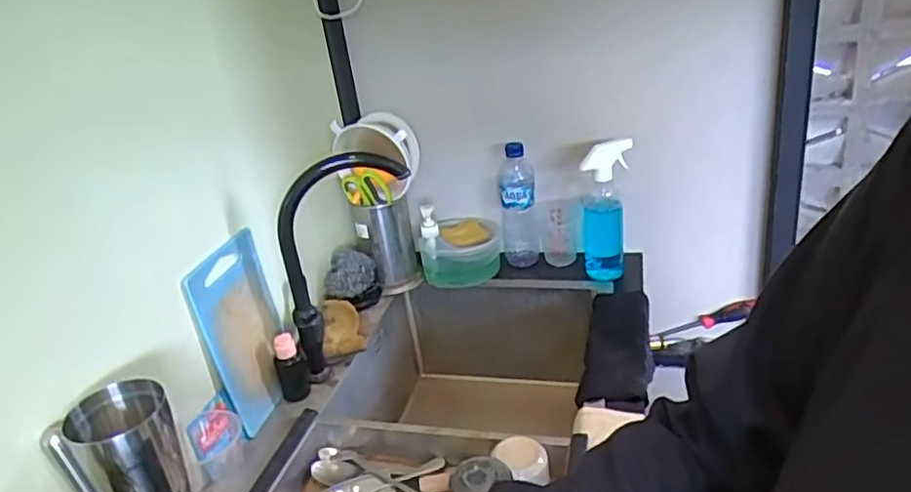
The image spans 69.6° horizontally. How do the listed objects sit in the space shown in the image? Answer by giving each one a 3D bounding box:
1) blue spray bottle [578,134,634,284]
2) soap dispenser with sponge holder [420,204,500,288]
[{"bbox_3d":[0.265,-0.067,1.149,0.079,0.244,0.091,0,26,17],"label":"blue spray bottle"},{"bbox_3d":[0.011,-0.017,1.223,0.144,0.144,0.132,-5,25,6],"label":"soap dispenser with sponge holder"}]

